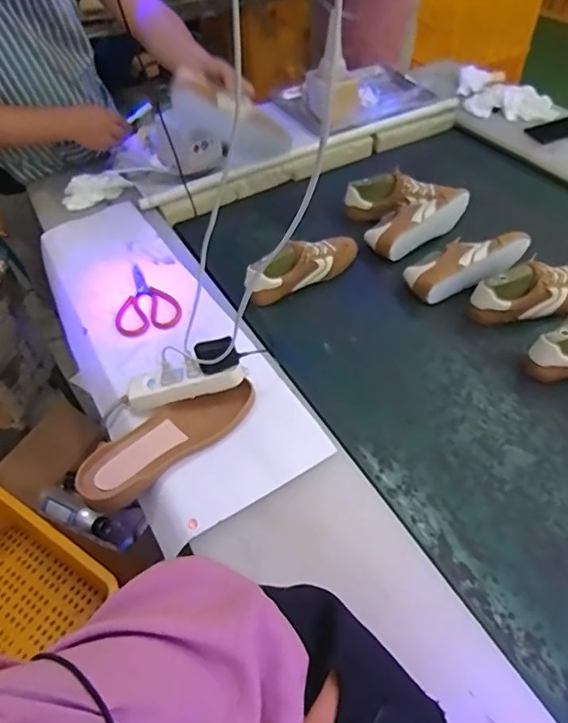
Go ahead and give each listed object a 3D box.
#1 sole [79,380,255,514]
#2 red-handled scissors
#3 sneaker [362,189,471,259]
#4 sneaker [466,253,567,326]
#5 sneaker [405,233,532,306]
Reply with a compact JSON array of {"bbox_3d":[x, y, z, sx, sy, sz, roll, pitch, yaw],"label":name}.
[{"bbox_3d":[-0.163,0.100,0.709,0.264,0.024,0.092,-34,57,-25],"label":"sole"},{"bbox_3d":[-0.252,-0.117,0.913,0.108,0.006,0.171,-14,51,-11],"label":"red-handled scissors"},{"bbox_3d":[0.280,-0.291,1.063,0.237,0.074,0.086,-34,57,-25],"label":"sneaker"},{"bbox_3d":[0.463,-0.131,0.920,0.255,0.087,0.079,-14,51,-11],"label":"sneaker"},{"bbox_3d":[0.355,-0.182,0.962,0.245,0.089,0.100,-18,52,-14],"label":"sneaker"}]

